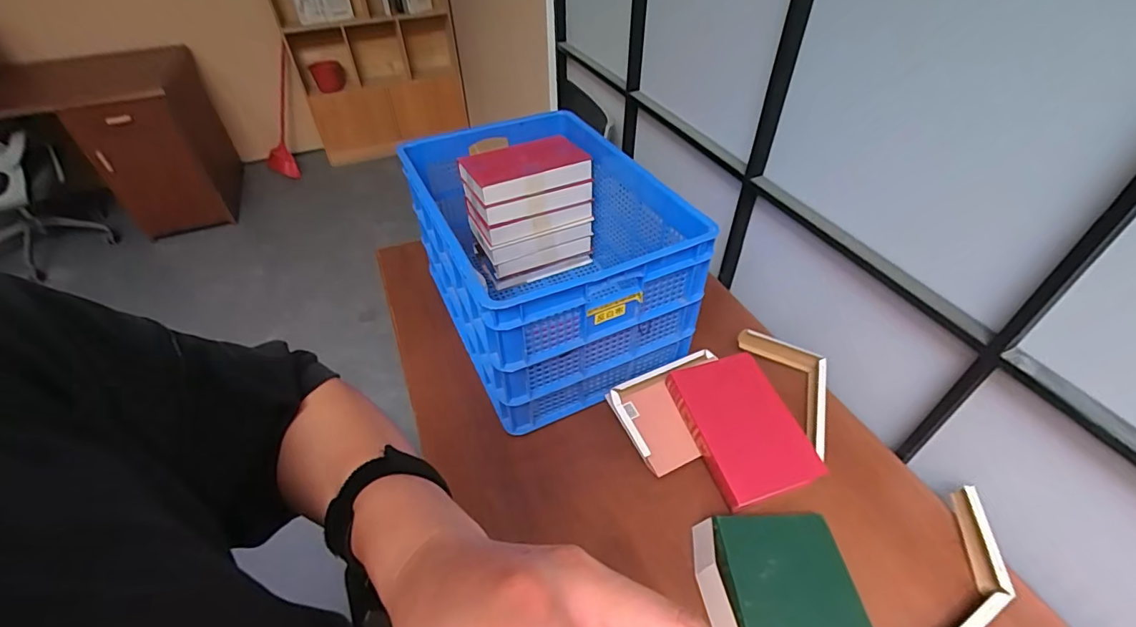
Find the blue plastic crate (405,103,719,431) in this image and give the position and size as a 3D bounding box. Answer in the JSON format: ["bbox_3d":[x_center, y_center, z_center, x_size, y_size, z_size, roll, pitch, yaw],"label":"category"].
[{"bbox_3d":[-0.049,-0.144,1.130,0.466,0.373,0.657,-20,47,-19],"label":"blue plastic crate"}]

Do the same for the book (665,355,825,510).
[{"bbox_3d":[0.338,0.216,0.959,0.205,0.038,0.293,-12,45,-11],"label":"book"}]

